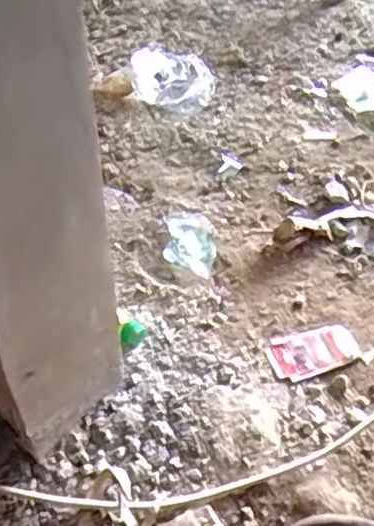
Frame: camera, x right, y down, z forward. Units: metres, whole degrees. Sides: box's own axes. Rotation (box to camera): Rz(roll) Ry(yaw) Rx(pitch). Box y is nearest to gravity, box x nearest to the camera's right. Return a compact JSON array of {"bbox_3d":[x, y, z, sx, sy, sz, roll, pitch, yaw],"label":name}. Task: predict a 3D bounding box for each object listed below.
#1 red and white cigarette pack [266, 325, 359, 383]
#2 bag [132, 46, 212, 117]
[{"bbox_3d":[0.175,0.122,0.896,0.124,0.006,0.068,-13,51,-11],"label":"red and white cigarette pack"},{"bbox_3d":[-0.028,-0.368,1.281,0.160,0.043,0.186,1,50,1],"label":"bag"}]

